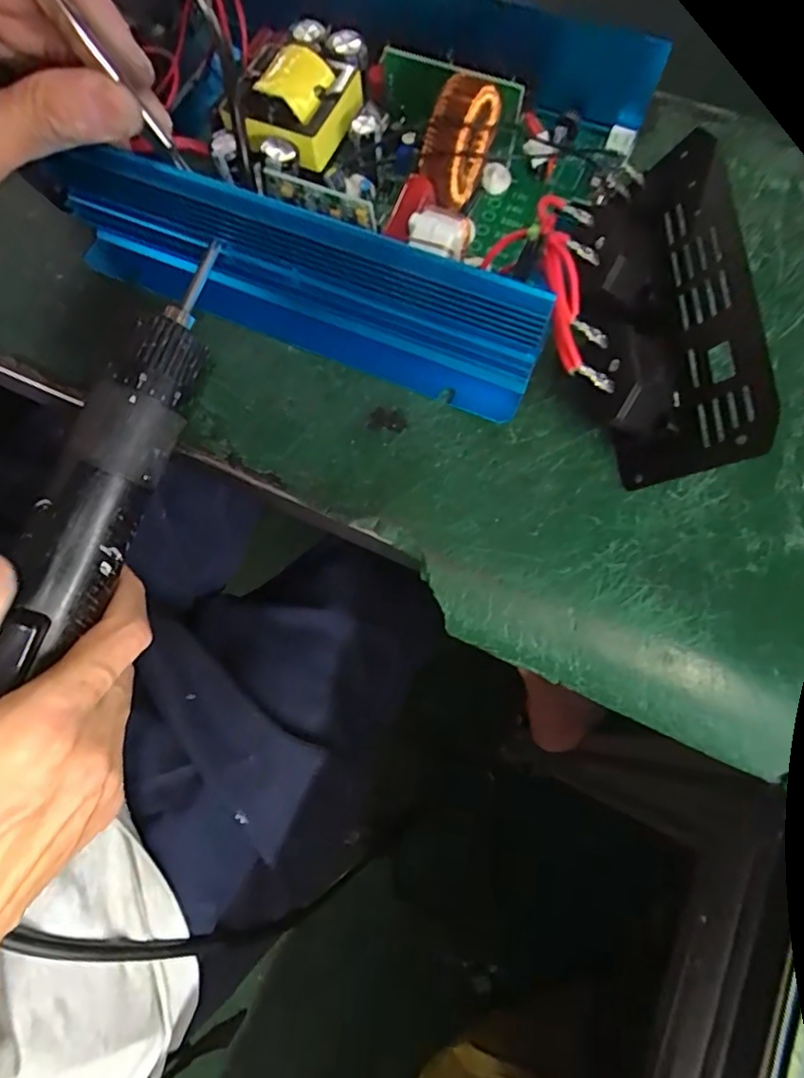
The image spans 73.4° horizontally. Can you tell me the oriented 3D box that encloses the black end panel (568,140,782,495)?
[{"bbox_3d":[0.095,-0.088,0.210,0.063,0.044,0.137,6,72,3],"label":"black end panel"}]

